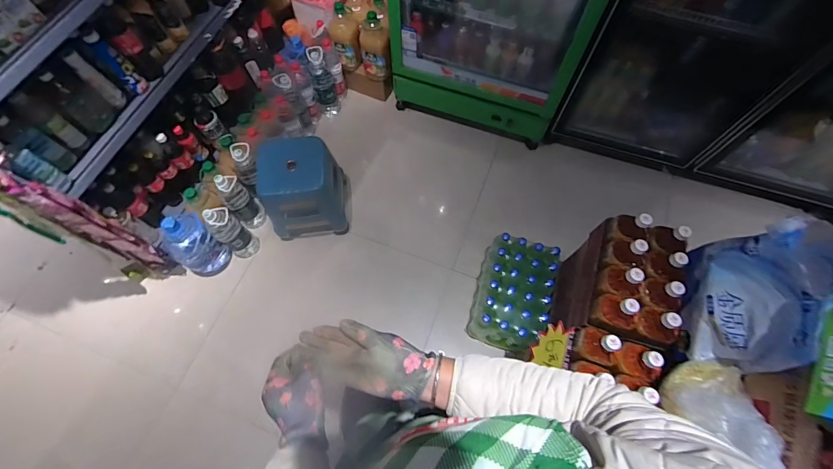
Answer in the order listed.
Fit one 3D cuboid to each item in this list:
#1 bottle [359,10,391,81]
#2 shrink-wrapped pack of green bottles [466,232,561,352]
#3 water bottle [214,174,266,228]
[{"bbox_3d":[-0.181,-0.815,1.634,0.124,0.250,0.138,-7,67,-3],"label":"bottle"},{"bbox_3d":[0.344,0.217,1.359,0.243,0.227,0.371,19,68,8],"label":"shrink-wrapped pack of green bottles"},{"bbox_3d":[-0.694,-0.132,1.471,0.096,0.312,0.090,0,67,0],"label":"water bottle"}]

